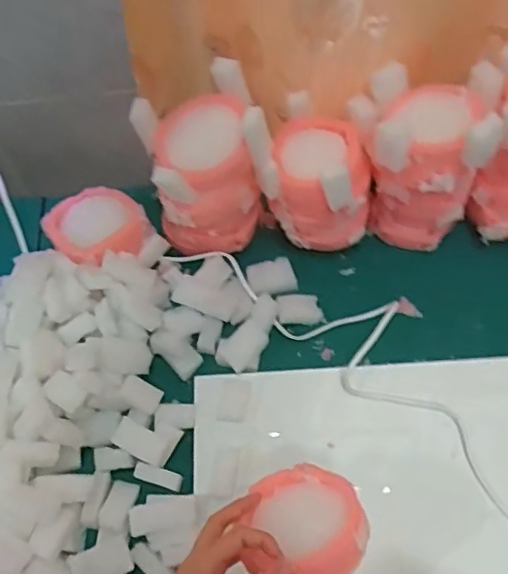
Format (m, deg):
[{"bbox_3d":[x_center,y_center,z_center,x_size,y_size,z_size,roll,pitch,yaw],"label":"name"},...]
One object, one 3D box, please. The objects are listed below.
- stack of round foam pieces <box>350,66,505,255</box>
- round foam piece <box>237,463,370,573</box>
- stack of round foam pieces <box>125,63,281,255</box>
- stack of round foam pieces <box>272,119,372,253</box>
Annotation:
[{"bbox_3d":[0.169,-0.128,0.648,0.132,0.197,0.092,5,61,7],"label":"stack of round foam pieces"},{"bbox_3d":[0.042,0.179,0.460,0.080,0.029,0.102,-14,26,-5],"label":"round foam piece"},{"bbox_3d":[-0.048,-0.121,0.631,0.117,0.183,0.092,-19,61,-7],"label":"stack of round foam pieces"},{"bbox_3d":[0.073,-0.110,0.661,0.111,0.146,0.101,5,61,7],"label":"stack of round foam pieces"}]

